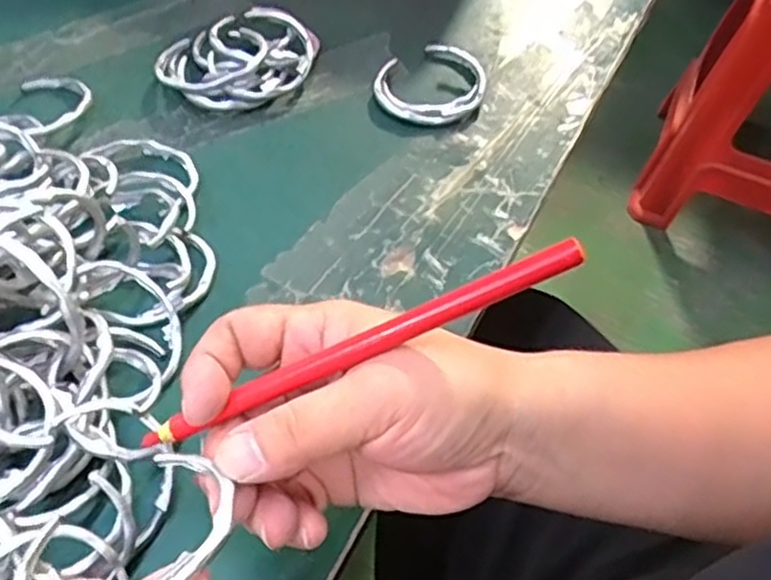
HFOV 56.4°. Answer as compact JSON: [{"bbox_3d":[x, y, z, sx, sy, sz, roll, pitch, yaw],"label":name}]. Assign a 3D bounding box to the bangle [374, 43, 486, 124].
[{"bbox_3d":[0.033,-0.125,0.439,0.073,0.014,0.057,-37,65,-26],"label":"bangle"}]

